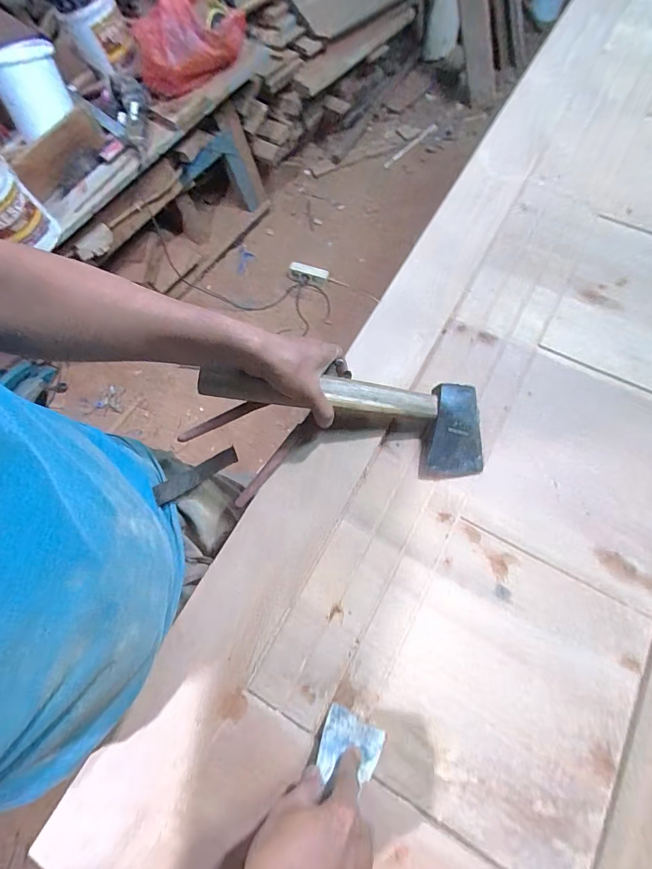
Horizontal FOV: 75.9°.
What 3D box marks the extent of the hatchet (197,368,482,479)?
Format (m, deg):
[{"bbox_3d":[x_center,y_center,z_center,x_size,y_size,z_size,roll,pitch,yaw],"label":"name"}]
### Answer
[{"bbox_3d":[0.028,-0.032,0.503,0.351,0.048,0.109,12,67,-10],"label":"hatchet"}]

